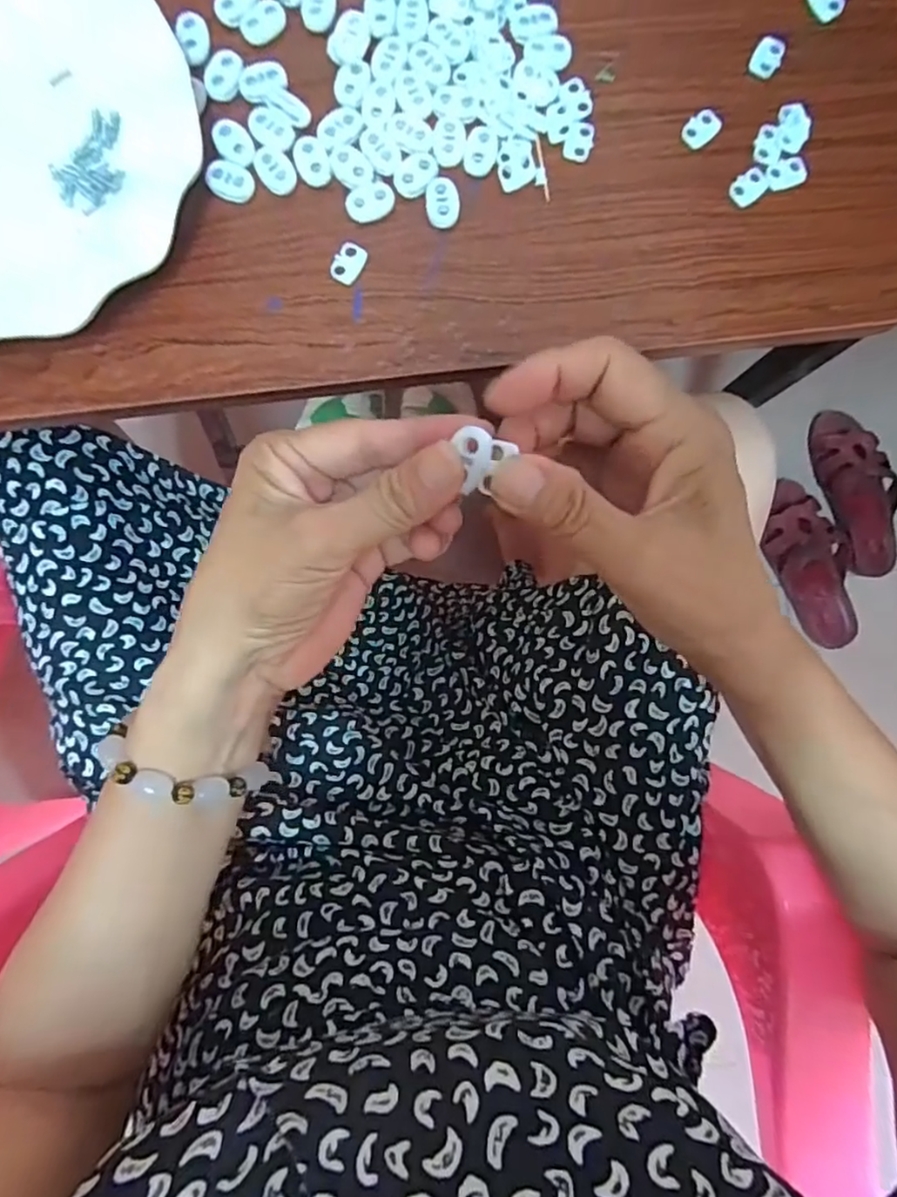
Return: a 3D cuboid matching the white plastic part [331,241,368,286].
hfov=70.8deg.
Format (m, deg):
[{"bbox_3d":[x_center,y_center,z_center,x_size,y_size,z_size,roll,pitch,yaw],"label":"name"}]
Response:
[{"bbox_3d":[-0.047,-0.158,0.298,0.013,0.004,0.019,29,87,-1],"label":"white plastic part"}]

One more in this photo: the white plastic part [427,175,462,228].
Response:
[{"bbox_3d":[-0.002,-0.187,0.297,0.015,0.004,0.023,-1,88,-2],"label":"white plastic part"}]

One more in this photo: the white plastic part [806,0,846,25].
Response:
[{"bbox_3d":[0.184,-0.292,0.307,0.014,0.004,0.020,-29,90,-3],"label":"white plastic part"}]

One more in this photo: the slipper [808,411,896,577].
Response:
[{"bbox_3d":[0.531,-0.139,0.809,0.085,0.047,0.218,-13,89,-3],"label":"slipper"}]

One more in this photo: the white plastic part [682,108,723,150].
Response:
[{"bbox_3d":[0.123,-0.227,0.304,0.019,0.004,0.014,-42,90,-3],"label":"white plastic part"}]

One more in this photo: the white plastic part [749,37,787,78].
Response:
[{"bbox_3d":[0.155,-0.262,0.306,0.014,0.004,0.020,25,87,-1],"label":"white plastic part"}]

